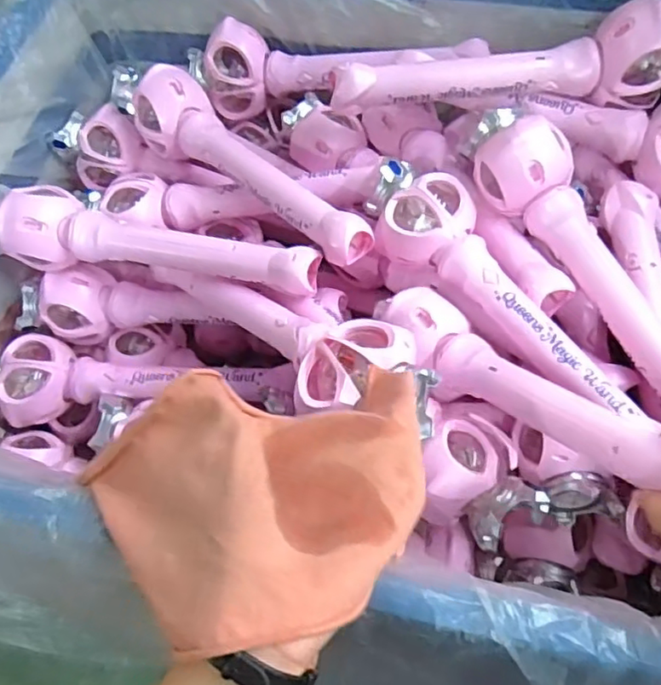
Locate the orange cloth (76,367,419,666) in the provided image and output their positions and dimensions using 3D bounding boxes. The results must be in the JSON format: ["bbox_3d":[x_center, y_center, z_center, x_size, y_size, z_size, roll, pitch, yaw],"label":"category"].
[{"bbox_3d":[-0.036,0.089,0.348,0.204,0.086,0.152,-15,63,-5],"label":"orange cloth"}]

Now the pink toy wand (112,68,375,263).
[{"bbox_3d":[-0.097,-0.190,0.625,0.072,0.065,0.344,-42,68,-17],"label":"pink toy wand"}]

